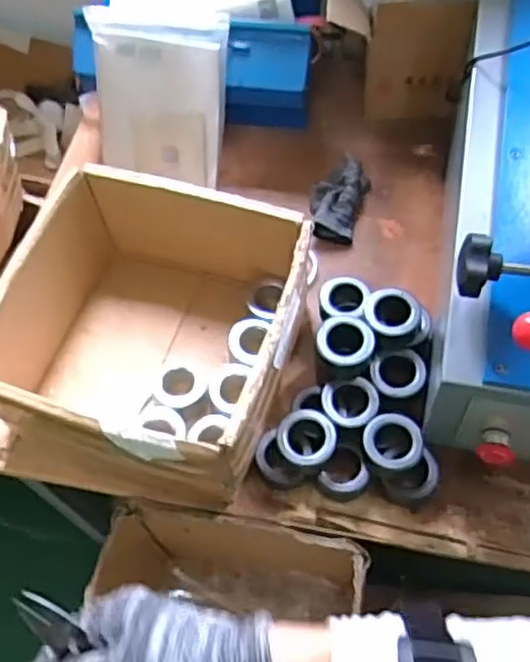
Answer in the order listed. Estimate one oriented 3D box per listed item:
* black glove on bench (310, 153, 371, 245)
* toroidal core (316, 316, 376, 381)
[{"bbox_3d":[0.113,-0.204,1.012,0.076,0.040,0.150,16,62,12],"label":"black glove on bench"},{"bbox_3d":[0.098,0.022,0.811,0.070,0.050,0.074,0,60,3],"label":"toroidal core"}]

